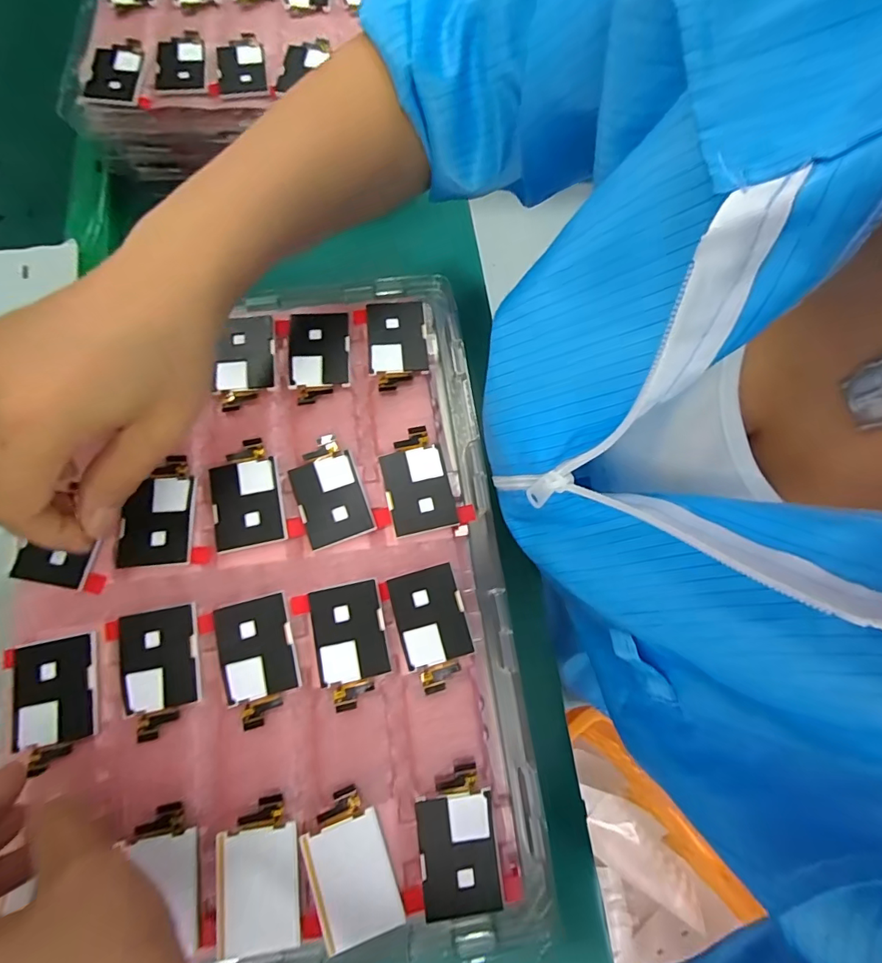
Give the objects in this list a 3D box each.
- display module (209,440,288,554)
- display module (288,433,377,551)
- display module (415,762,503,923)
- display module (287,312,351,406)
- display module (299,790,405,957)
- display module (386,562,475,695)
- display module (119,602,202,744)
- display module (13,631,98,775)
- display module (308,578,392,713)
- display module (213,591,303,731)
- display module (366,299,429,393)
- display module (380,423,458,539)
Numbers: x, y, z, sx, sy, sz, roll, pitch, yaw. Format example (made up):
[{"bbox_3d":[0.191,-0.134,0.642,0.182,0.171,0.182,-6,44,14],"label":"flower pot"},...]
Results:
[{"bbox_3d":[-0.104,0.007,0.253,0.034,0.006,0.057,-13,75,-6],"label":"display module"},{"bbox_3d":[-0.061,0.005,0.256,0.034,0.007,0.057,-21,76,-8],"label":"display module"},{"bbox_3d":[0.007,0.161,0.212,0.034,0.006,0.055,-7,75,-4],"label":"display module"},{"bbox_3d":[-0.072,-0.073,0.277,0.036,0.006,0.055,-4,74,-4],"label":"display module"},{"bbox_3d":[-0.040,0.169,0.208,0.032,0.008,0.056,-20,76,-8],"label":"display module"},{"bbox_3d":[-0.004,0.073,0.238,0.034,0.006,0.056,-15,75,-7],"label":"display module"},{"bbox_3d":[-0.134,0.090,0.225,0.035,0.005,0.056,-11,75,-6],"label":"display module"},{"bbox_3d":[-0.179,0.100,0.219,0.035,0.007,0.052,-9,75,-5],"label":"display module"},{"bbox_3d":[-0.044,0.080,0.235,0.034,0.007,0.056,-11,75,-6],"label":"display module"},{"bbox_3d":[-0.088,0.086,0.230,0.034,0.006,0.057,-14,75,-6],"label":"display module"},{"bbox_3d":[-0.026,-0.081,0.280,0.035,0.004,0.057,-4,74,-3],"label":"display module"},{"bbox_3d":[-0.014,-0.001,0.259,0.034,0.005,0.057,-13,75,-6],"label":"display module"}]

